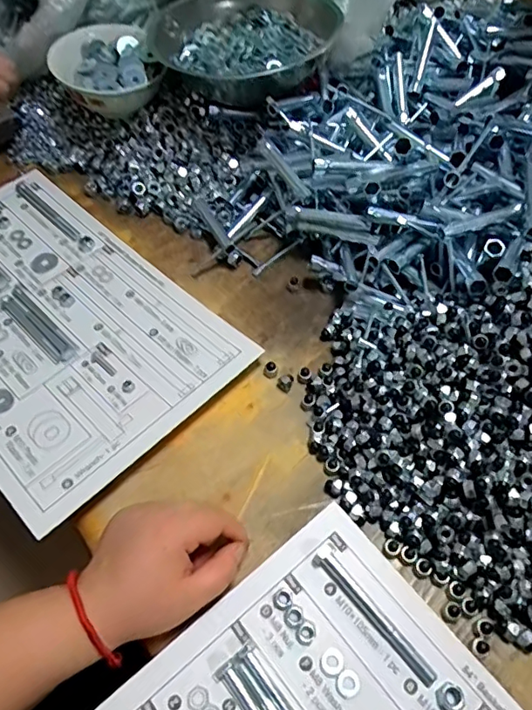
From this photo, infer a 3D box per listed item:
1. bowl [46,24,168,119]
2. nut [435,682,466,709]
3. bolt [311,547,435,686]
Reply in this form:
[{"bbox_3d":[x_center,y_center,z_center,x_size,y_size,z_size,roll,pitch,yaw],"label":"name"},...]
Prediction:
[{"bbox_3d":[-0.191,-0.339,0.660,0.126,0.077,0.113,-30,62,-20],"label":"bowl"},{"bbox_3d":[0.123,0.228,0.352,0.017,0.010,0.018,1,56,-1],"label":"nut"},{"bbox_3d":[0.078,0.186,0.386,0.016,0.012,0.112,-38,65,-23],"label":"bolt"}]

